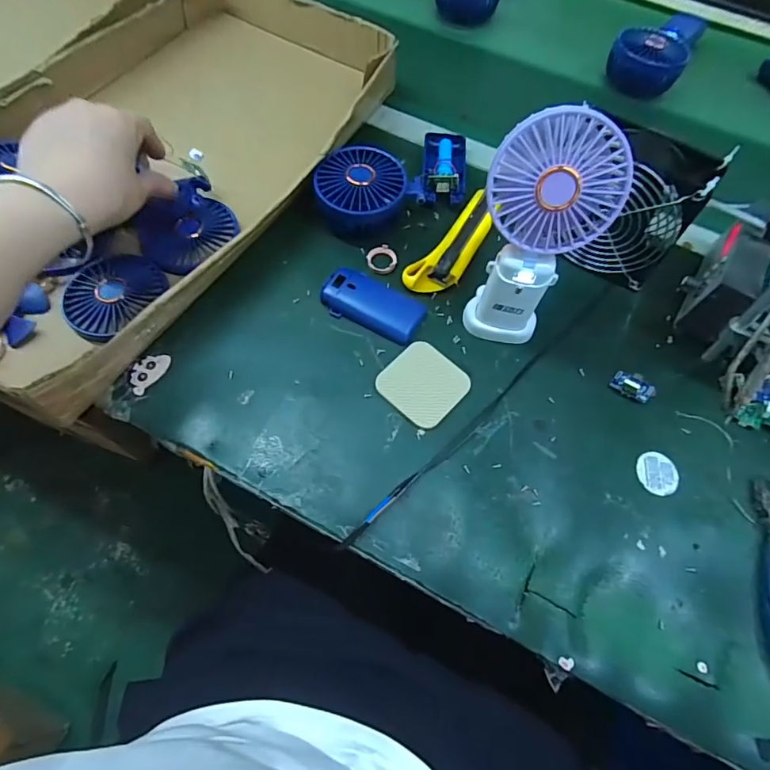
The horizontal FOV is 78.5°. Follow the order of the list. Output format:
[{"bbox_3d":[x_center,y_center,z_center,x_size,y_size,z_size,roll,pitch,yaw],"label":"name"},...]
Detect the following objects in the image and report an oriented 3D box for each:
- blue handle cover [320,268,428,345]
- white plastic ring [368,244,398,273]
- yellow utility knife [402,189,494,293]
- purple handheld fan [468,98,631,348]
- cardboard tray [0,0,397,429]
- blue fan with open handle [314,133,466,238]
[{"bbox_3d":[-0.011,-0.075,0.427,0.093,0.012,0.048,23,66,10],"label":"blue handle cover"},{"bbox_3d":[-0.003,-0.121,0.454,0.027,0.005,0.030,-13,65,-7],"label":"white plastic ring"},{"bbox_3d":[0.069,-0.135,0.455,0.042,0.016,0.131,33,68,14],"label":"yellow utility knife"},{"bbox_3d":[0.110,-0.106,0.357,0.084,0.175,0.074,29,68,11],"label":"purple handheld fan"},{"bbox_3d":[-0.225,-0.239,0.467,0.295,0.056,0.528,31,68,14],"label":"cardboard tray"},{"bbox_3d":[0.014,-0.206,0.468,0.177,0.039,0.089,-29,70,-14],"label":"blue fan with open handle"}]

